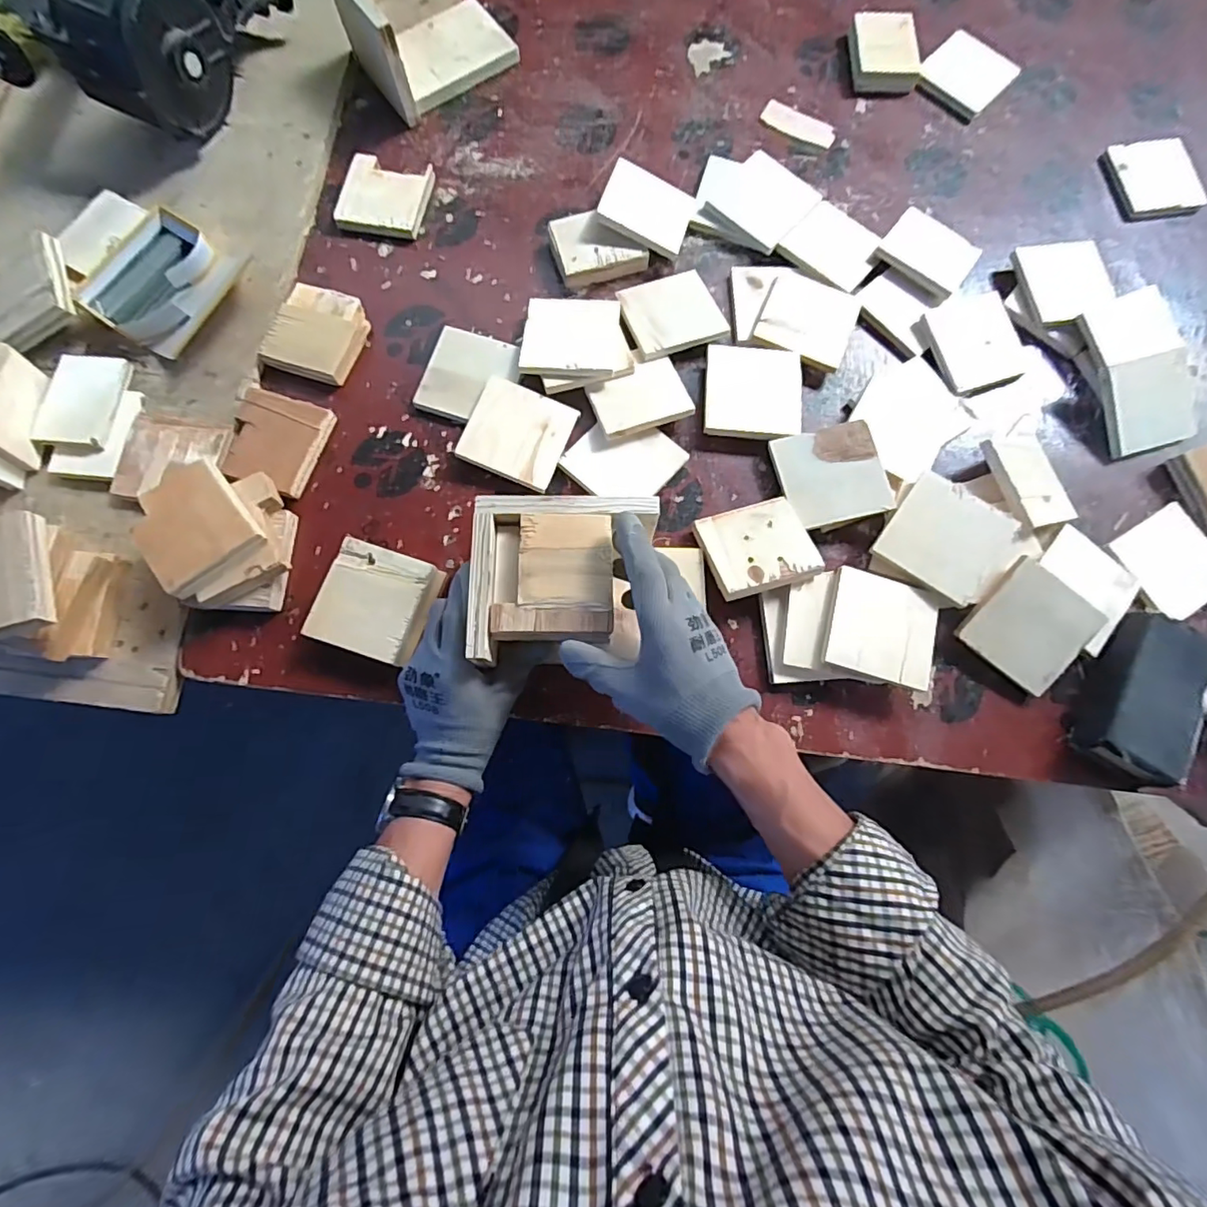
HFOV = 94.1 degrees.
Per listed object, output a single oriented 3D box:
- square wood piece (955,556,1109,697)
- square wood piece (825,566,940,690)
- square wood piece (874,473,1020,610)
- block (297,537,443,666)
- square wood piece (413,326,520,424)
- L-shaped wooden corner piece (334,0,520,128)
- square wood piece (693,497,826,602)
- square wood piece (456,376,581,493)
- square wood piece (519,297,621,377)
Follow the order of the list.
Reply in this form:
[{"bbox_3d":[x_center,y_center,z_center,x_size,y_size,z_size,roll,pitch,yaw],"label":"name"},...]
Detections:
[{"bbox_3d":[0.374,0.021,0.491,0.092,0.013,0.089,37,101,-1],"label":"square wood piece"},{"bbox_3d":[0.243,0.021,0.488,0.090,0.005,0.087,16,77,2],"label":"square wood piece"},{"bbox_3d":[0.301,-0.057,0.495,0.091,0.007,0.089,36,89,13],"label":"square wood piece"},{"bbox_3d":[-0.196,0.000,0.491,0.090,0.033,0.090,18,79,3],"label":"block"},{"bbox_3d":[-0.129,-0.220,0.548,0.087,0.012,0.091,17,79,3],"label":"square wood piece"},{"bbox_3d":[-0.192,-0.635,0.605,0.153,0.095,0.124,-36,81,-8],"label":"L-shaped wooden corner piece"},{"bbox_3d":[0.138,-0.051,0.502,0.091,0.011,0.083,-16,62,-4],"label":"square wood piece"},{"bbox_3d":[-0.080,-0.160,0.530,0.089,0.004,0.088,23,79,-8],"label":"square wood piece"},{"bbox_3d":[-0.031,-0.263,0.549,0.089,0.009,0.097,5,68,-4],"label":"square wood piece"}]

